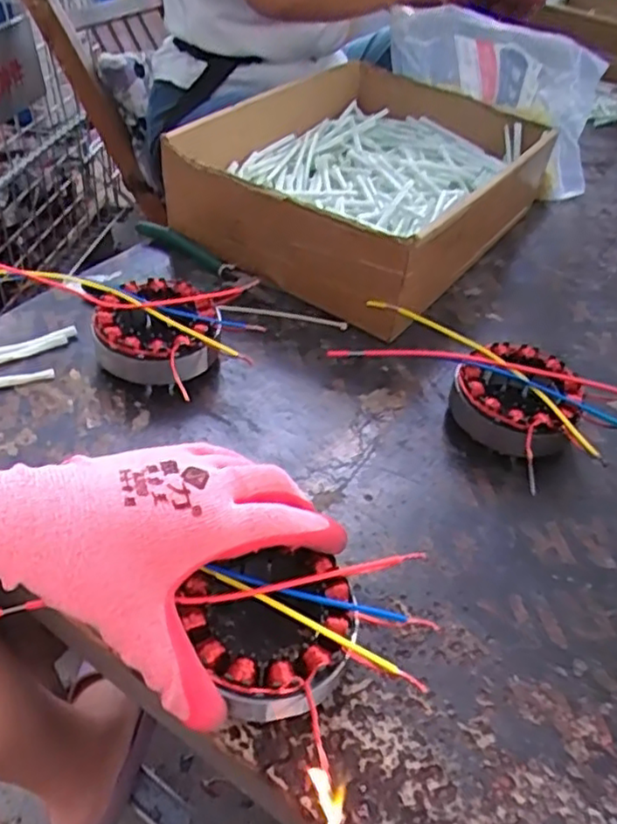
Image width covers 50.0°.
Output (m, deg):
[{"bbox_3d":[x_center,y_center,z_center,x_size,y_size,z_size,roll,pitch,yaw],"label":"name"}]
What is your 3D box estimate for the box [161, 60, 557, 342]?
[{"bbox_3d":[0.063,-0.225,0.639,0.247,0.096,0.347,27,47,20],"label":"box"}]

